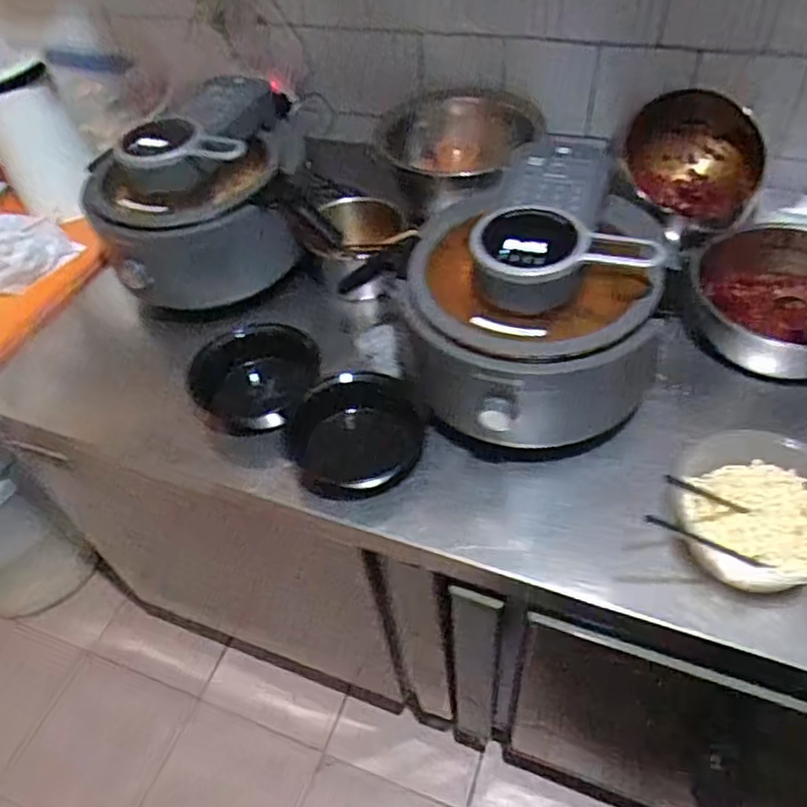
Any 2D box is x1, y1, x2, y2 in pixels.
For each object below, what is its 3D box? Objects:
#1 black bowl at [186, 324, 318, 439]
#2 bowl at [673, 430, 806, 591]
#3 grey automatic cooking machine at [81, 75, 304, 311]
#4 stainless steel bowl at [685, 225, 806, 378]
[{"bbox_3d":[-0.199,-0.036,0.848,0.149,0.064,0.139,-3,48,4],"label":"black bowl"},{"bbox_3d":[0.362,0.107,0.647,0.166,0.091,0.160,-3,48,4],"label":"bowl"},{"bbox_3d":[-0.287,-0.293,0.945,0.264,0.234,0.222,-5,48,2],"label":"grey automatic cooking machine"},{"bbox_3d":[0.492,-0.128,0.828,0.224,0.091,0.233,-3,48,4],"label":"stainless steel bowl"}]

